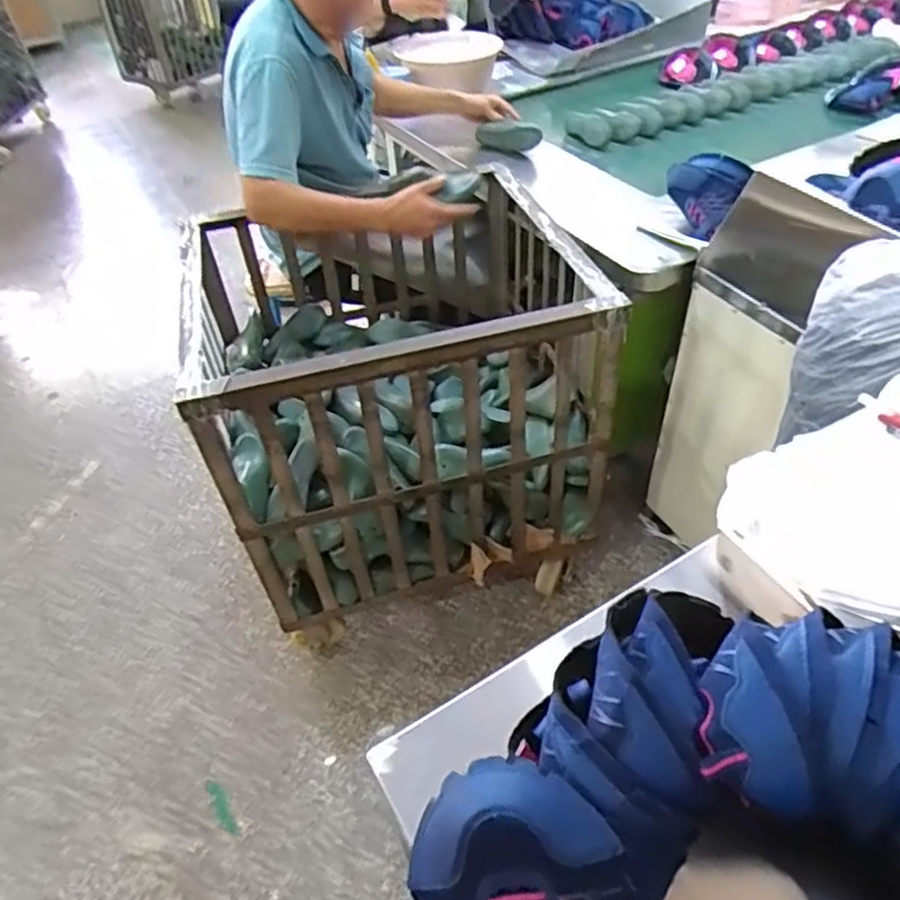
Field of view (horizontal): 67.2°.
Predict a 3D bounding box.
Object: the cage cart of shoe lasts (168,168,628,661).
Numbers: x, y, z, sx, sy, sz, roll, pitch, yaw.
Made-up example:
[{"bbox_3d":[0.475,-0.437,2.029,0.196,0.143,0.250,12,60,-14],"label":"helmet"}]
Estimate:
[{"bbox_3d":[-0.103,-0.126,1.395,0.668,0.620,0.623,-14,45,-9],"label":"cage cart of shoe lasts"}]

